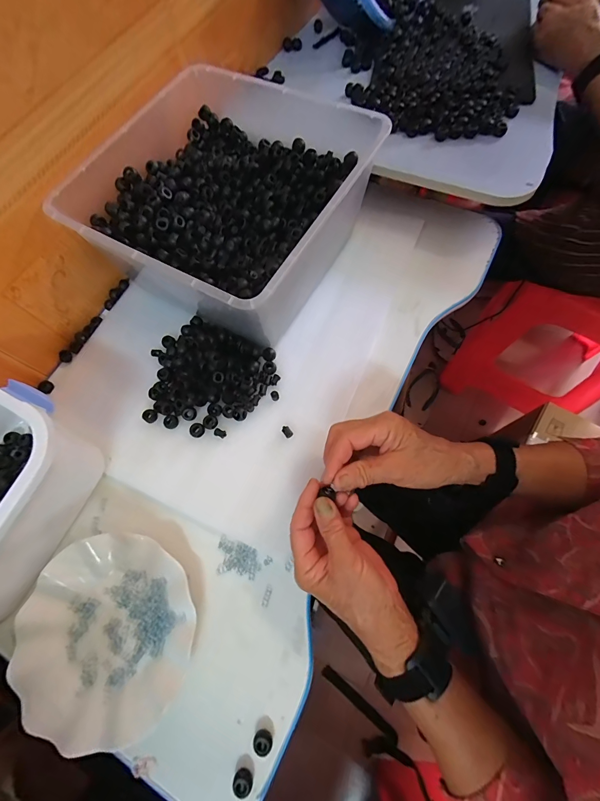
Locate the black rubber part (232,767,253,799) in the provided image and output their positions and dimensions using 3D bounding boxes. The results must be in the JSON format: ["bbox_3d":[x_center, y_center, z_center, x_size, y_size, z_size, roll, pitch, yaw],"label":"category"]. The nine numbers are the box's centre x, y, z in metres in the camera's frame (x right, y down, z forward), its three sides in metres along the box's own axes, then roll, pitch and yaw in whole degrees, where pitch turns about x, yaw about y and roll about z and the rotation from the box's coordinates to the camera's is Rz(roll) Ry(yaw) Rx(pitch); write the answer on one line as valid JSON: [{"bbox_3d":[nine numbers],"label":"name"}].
[{"bbox_3d":[-0.052,0.345,0.303,0.017,0.013,0.018,0,71,1],"label":"black rubber part"}]

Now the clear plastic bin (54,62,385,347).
[{"bbox_3d":[-0.089,-0.249,0.440,0.296,0.142,0.309,27,73,10],"label":"clear plastic bin"}]

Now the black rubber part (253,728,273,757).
[{"bbox_3d":[-0.034,0.317,0.311,0.016,0.015,0.017,0,71,1],"label":"black rubber part"}]

